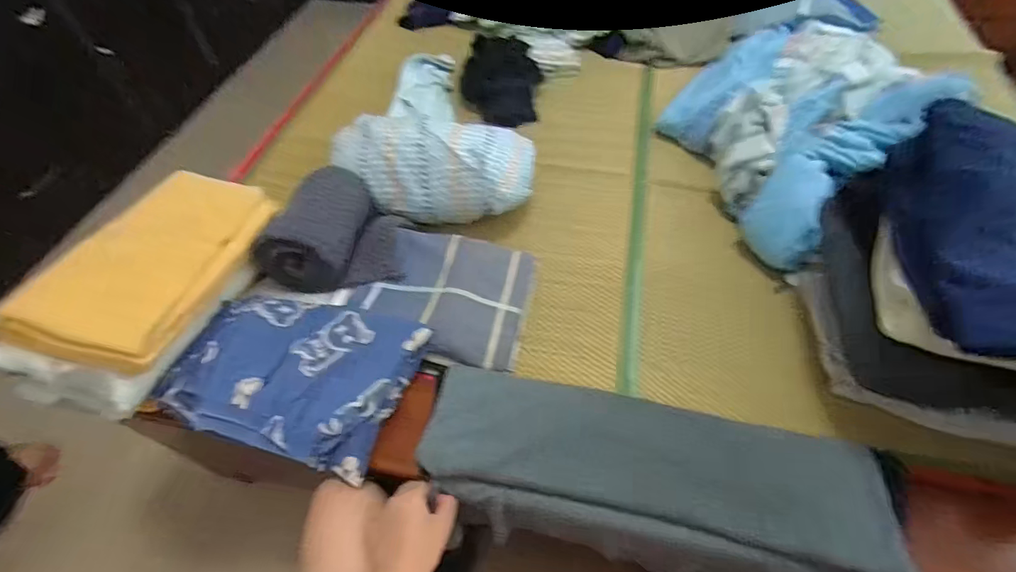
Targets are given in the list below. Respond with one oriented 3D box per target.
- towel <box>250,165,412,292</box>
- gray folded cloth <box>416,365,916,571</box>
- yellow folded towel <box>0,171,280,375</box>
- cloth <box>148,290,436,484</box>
[{"bbox_3d":[-0.252,-0.094,0.717,0.182,0.088,0.185,1,54,3],"label":"towel"},{"bbox_3d":[0.144,0.208,0.526,0.473,0.081,0.183,12,55,10],"label":"gray folded cloth"},{"bbox_3d":[-0.426,-0.035,0.594,0.139,0.043,0.331,27,36,-16],"label":"yellow folded towel"},{"bbox_3d":[-0.259,0.095,0.582,0.265,0.044,0.201,15,56,13],"label":"cloth"}]

